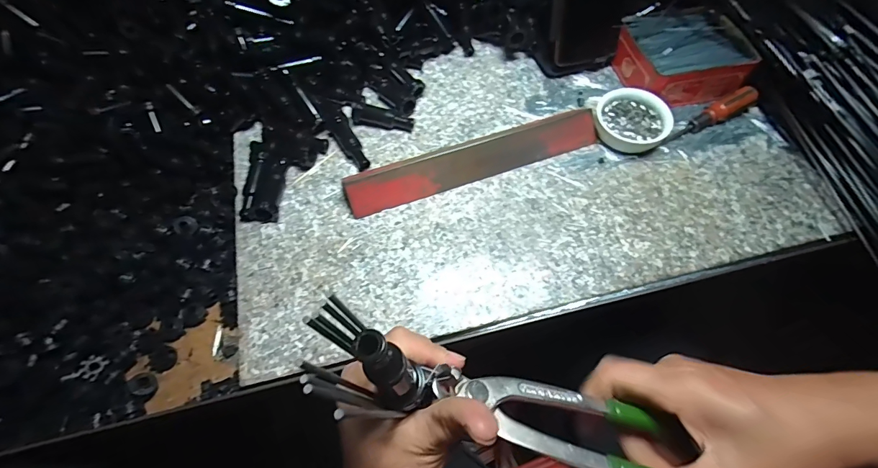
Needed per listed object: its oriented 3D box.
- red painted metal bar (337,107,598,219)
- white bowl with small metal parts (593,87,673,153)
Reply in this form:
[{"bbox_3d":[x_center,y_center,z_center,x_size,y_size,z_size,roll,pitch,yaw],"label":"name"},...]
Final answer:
[{"bbox_3d":[0.038,-0.073,0.401,0.258,0.029,0.031,-18,63,-10],"label":"red painted metal bar"},{"bbox_3d":[0.195,-0.115,0.419,0.070,0.028,0.066,0,61,0],"label":"white bowl with small metal parts"}]

